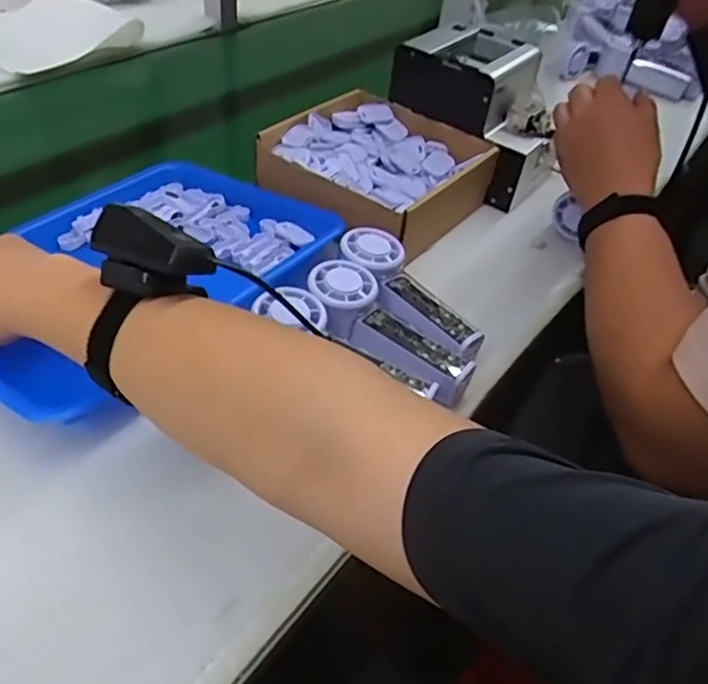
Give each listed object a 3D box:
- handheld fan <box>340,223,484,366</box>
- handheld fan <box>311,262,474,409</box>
[{"bbox_3d":[0.046,-0.046,0.538,0.051,0.030,0.156,-22,51,-27],"label":"handheld fan"},{"bbox_3d":[0.025,-0.010,0.508,0.152,0.042,0.059,36,51,26],"label":"handheld fan"}]

